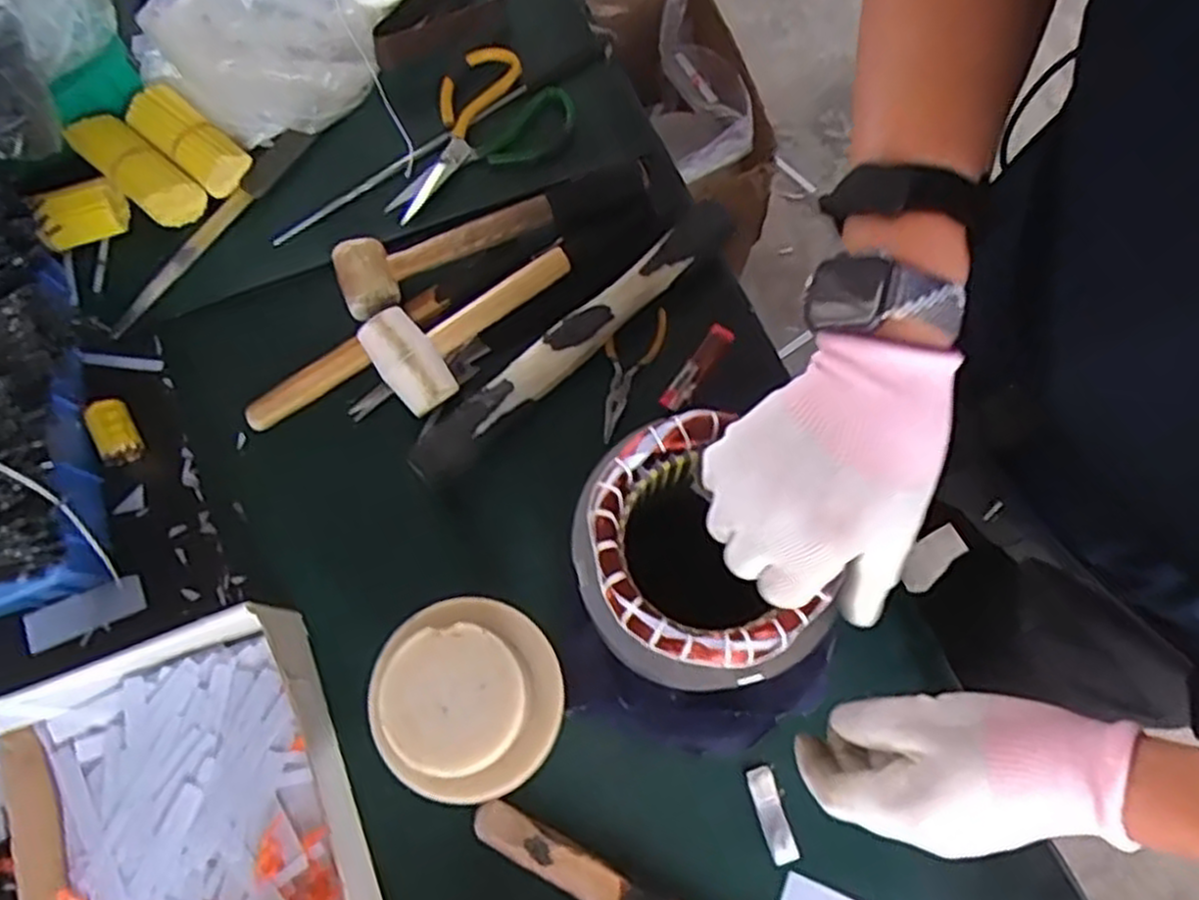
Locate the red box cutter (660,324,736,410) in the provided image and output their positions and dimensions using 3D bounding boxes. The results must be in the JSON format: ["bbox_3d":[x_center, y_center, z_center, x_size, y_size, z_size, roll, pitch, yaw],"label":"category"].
[{"bbox_3d":[0.078,-0.066,0.623,0.021,0.007,0.082,35,77,10],"label":"red box cutter"}]

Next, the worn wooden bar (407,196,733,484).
[{"bbox_3d":[-0.018,-0.090,0.613,0.318,0.031,0.037,-41,77,-10],"label":"worn wooden bar"}]

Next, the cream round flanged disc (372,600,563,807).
[{"bbox_3d":[-0.074,0.142,0.442,0.098,0.059,0.111,3,72,0],"label":"cream round flanged disc"}]

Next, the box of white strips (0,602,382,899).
[{"bbox_3d":[-0.260,0.243,0.496,0.198,0.069,0.242,-19,75,-5],"label":"box of white strips"}]

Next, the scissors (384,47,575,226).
[{"bbox_3d":[-0.116,-0.274,0.682,0.189,0.015,0.115,-43,78,-11],"label":"scissors"}]

